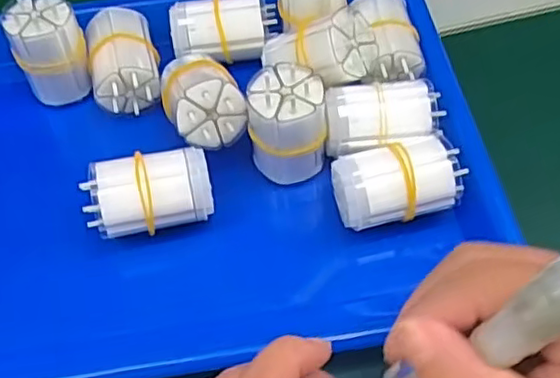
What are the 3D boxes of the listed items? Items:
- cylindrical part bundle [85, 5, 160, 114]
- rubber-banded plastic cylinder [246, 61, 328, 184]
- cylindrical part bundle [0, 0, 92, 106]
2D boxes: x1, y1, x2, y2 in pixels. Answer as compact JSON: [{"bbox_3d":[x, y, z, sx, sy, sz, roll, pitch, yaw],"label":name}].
[{"bbox_3d":[-0.093,-0.077,0.386,0.039,0.030,0.059,-13,56,-7],"label":"cylindrical part bundle"},{"bbox_3d":[0.003,-0.034,0.345,0.038,0.060,0.032,-14,56,-8],"label":"rubber-banded plastic cylinder"},{"bbox_3d":[-0.133,-0.081,0.379,0.037,0.055,0.031,-14,56,-7],"label":"cylindrical part bundle"}]

